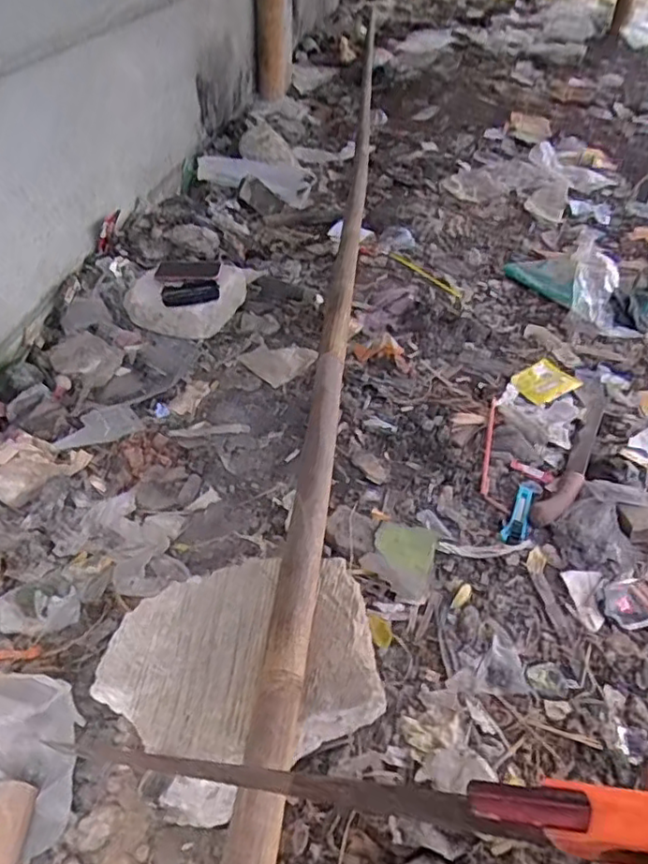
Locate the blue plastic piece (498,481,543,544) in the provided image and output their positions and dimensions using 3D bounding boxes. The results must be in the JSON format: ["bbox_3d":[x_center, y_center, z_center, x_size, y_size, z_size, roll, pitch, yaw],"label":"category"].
[{"bbox_3d":[0.310,0.120,0.970,0.034,0.027,0.154,21,46,19],"label":"blue plastic piece"}]

